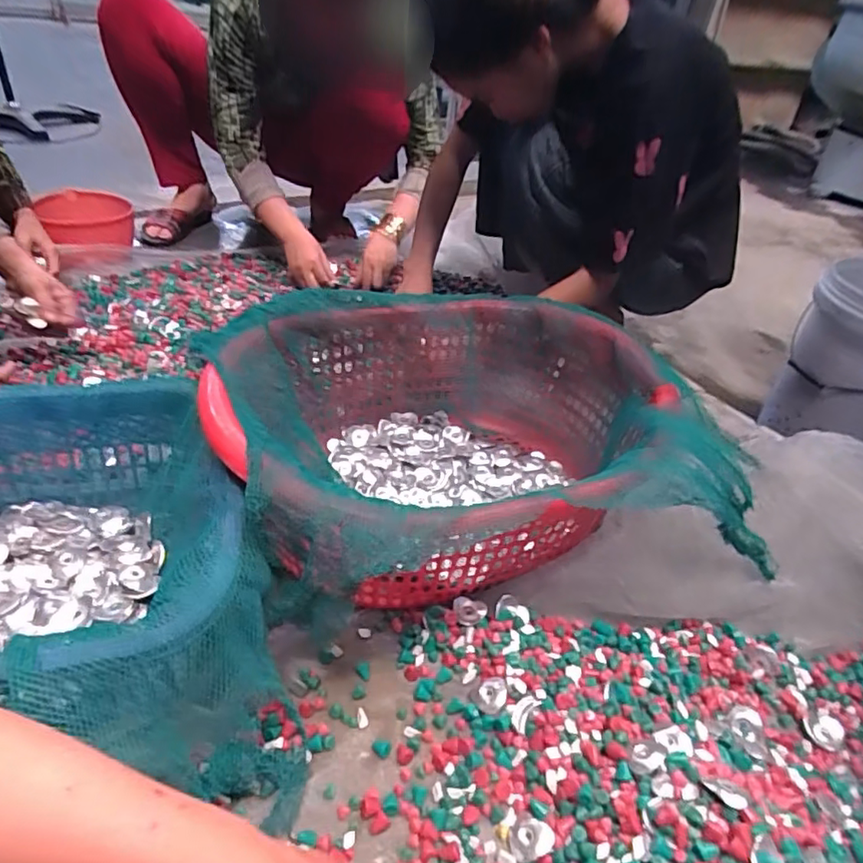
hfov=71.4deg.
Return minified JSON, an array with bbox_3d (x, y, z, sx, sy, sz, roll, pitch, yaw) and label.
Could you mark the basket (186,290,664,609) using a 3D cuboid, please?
[{"bbox_3d":[0.019,0.011,0.736,0.490,0.204,0.415,-12,41,-23],"label":"basket"}]

